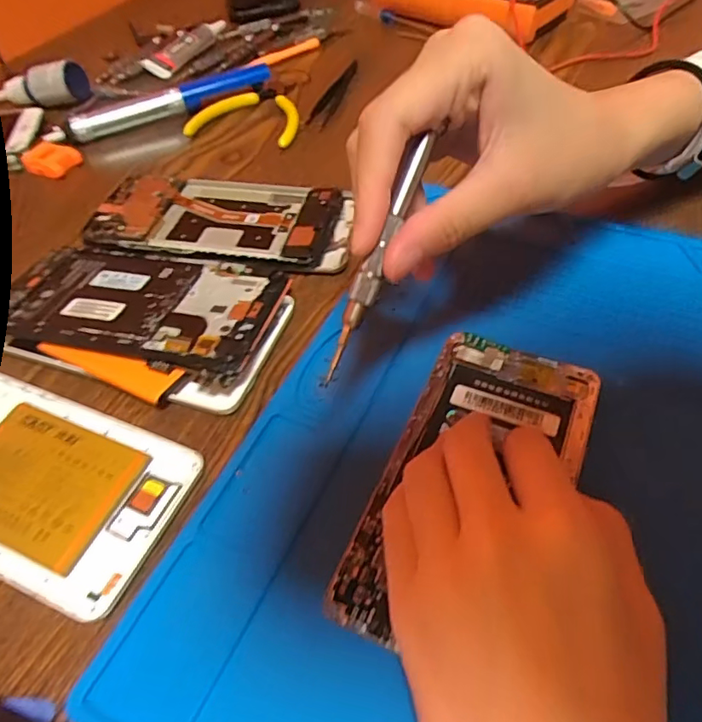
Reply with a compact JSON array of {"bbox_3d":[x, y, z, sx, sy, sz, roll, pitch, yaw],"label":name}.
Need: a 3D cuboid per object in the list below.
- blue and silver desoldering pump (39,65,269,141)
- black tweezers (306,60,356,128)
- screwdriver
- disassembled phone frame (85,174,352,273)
[{"bbox_3d":[-0.149,-0.205,0.427,0.176,0.017,0.014,-24,54,-16],"label":"blue and silver desoldering pump"},{"bbox_3d":[-0.012,-0.218,0.438,0.017,0.010,0.105,12,53,12],"label":"black tweezers"},{"bbox_3d":[0.010,-0.036,0.192,0.009,0.006,0.094,24,95,21],"label":"screwdriver"},{"bbox_3d":[-0.080,-0.088,0.330,0.162,0.011,0.074,12,53,12],"label":"disassembled phone frame"}]

